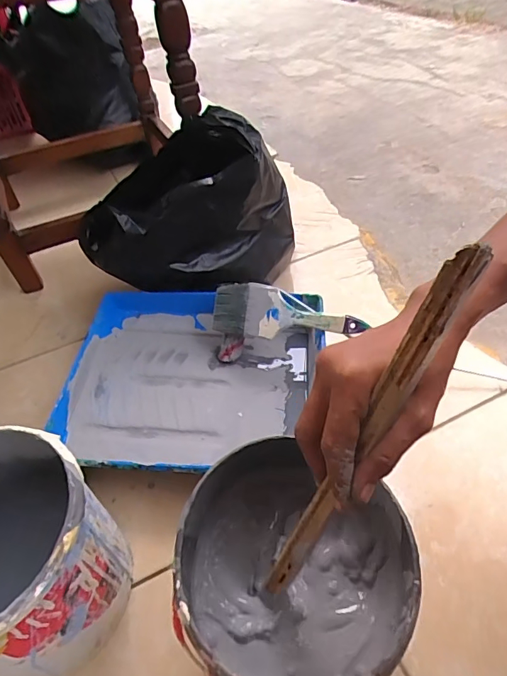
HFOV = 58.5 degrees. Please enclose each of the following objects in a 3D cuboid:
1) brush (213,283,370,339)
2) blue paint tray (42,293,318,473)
[{"bbox_3d":[0.045,-0.032,0.614,0.196,0.070,0.013,7,12,4],"label":"brush"},{"bbox_3d":[-0.084,0.057,0.615,0.334,0.077,0.282,1,47,6],"label":"blue paint tray"}]

